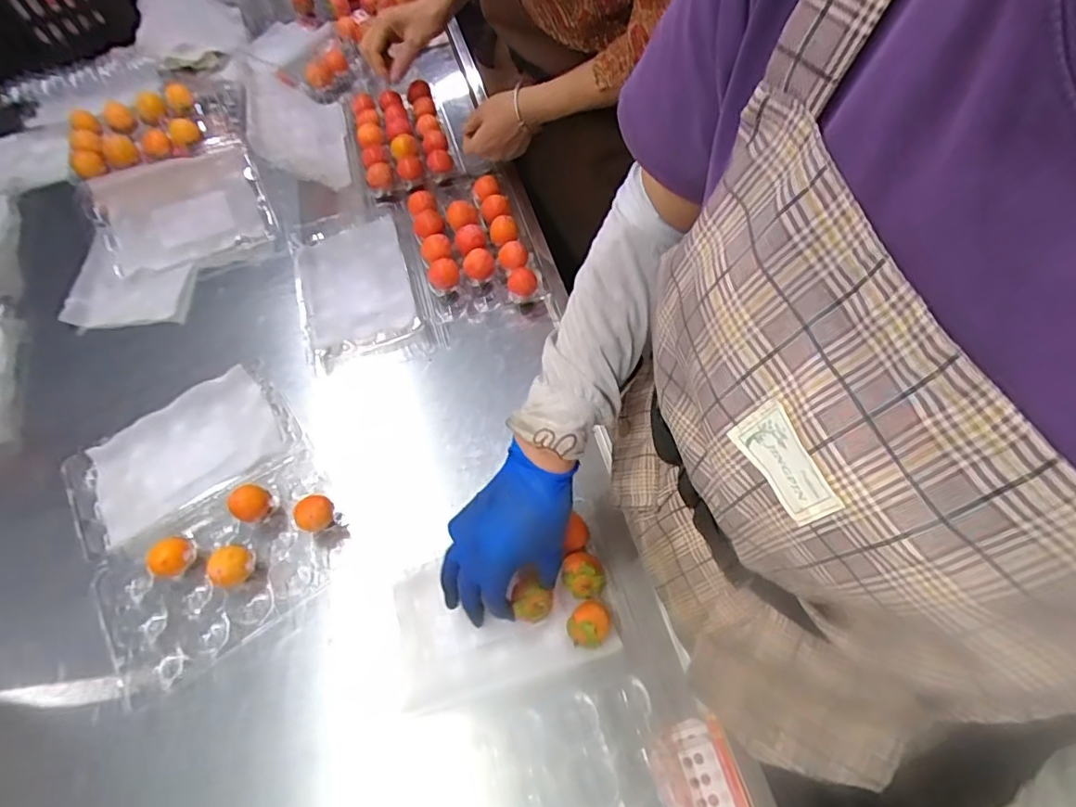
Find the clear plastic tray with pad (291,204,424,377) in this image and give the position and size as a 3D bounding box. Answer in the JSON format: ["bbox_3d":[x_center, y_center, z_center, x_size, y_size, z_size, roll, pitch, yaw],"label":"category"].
[{"bbox_3d":[-0.236,-0.154,0.728,0.145,0.037,0.222,-16,60,-6],"label":"clear plastic tray with pad"}]

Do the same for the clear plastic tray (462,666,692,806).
[{"bbox_3d":[0.029,0.307,0.443,0.165,0.038,0.146,-14,60,-6],"label":"clear plastic tray"}]

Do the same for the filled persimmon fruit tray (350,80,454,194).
[{"bbox_3d":[-0.203,-0.407,0.820,0.126,0.054,0.200,-13,69,-12],"label":"filled persimmon fruit tray"}]

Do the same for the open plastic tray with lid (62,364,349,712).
[{"bbox_3d":[-0.348,0.104,0.579,0.224,0.039,0.284,-33,64,-16],"label":"open plastic tray with lid"}]

